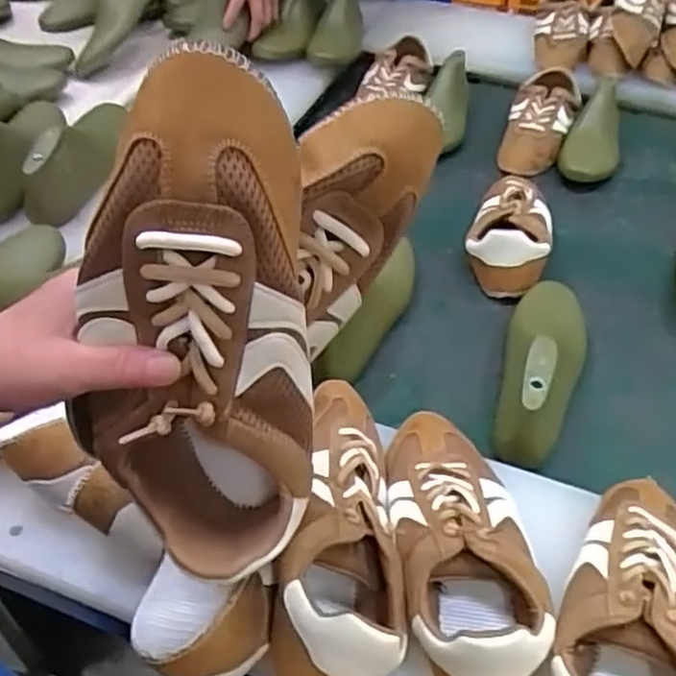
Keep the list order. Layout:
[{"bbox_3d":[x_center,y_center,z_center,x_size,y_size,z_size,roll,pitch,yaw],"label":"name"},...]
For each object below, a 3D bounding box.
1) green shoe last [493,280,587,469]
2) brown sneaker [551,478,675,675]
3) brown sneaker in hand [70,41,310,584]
[{"bbox_3d":[0.218,0.017,0.742,0.076,0.097,0.274,12,47,10],"label":"green shoe last"},{"bbox_3d":[0.215,0.190,0.500,0.104,0.075,0.247,15,47,13],"label":"brown sneaker"},{"bbox_3d":[-0.064,0.001,0.336,0.103,0.249,0.074,8,29,6],"label":"brown sneaker in hand"}]

